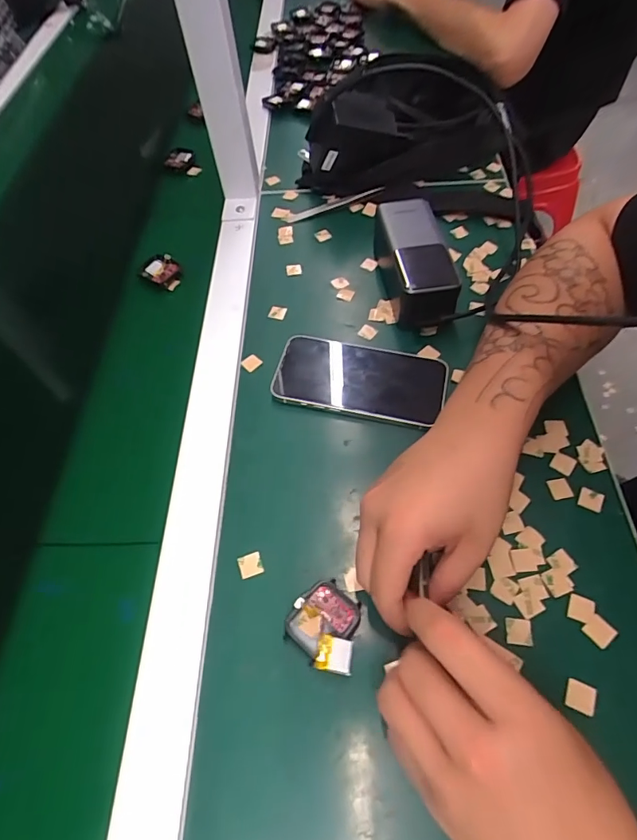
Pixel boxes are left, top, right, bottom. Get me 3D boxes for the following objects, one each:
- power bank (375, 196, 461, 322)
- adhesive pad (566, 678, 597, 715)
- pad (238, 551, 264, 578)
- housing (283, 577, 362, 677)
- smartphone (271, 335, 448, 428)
[{"bbox_3d":[0.092,-0.154,0.448,0.051,0.053,0.140,-6,58,0],"label":"power bank"},{"bbox_3d":[0.158,0.165,0.276,0.016,0.004,0.016,18,62,15],"label":"adhesive pad"},{"bbox_3d":[-0.048,0.103,0.327,0.016,0.004,0.015,-18,59,-7],"label":"pad"},{"bbox_3d":[0.004,0.130,0.296,0.045,0.015,0.049,17,61,14],"label":"housing"},{"bbox_3d":[0.036,-0.037,0.405,0.144,0.012,0.075,10,60,10],"label":"smartphone"}]

